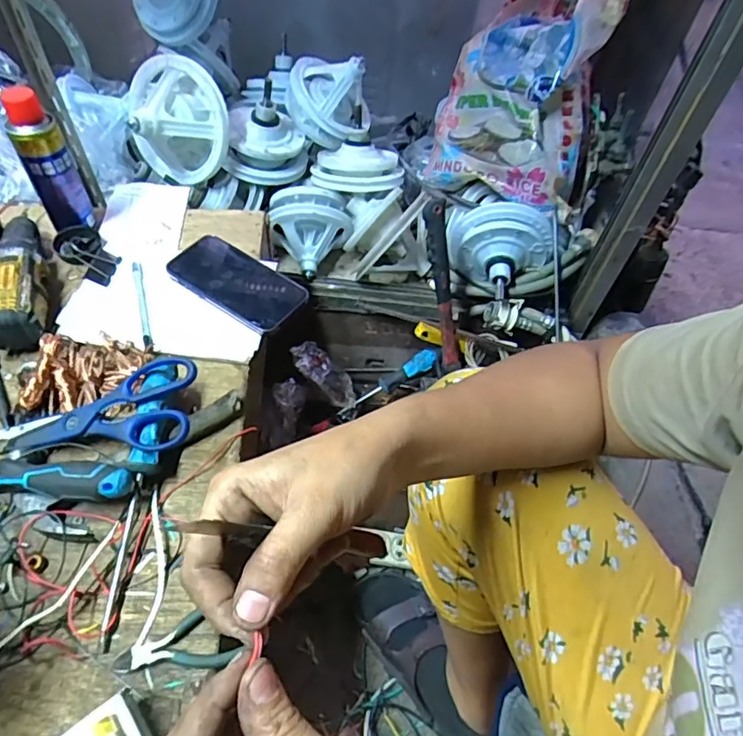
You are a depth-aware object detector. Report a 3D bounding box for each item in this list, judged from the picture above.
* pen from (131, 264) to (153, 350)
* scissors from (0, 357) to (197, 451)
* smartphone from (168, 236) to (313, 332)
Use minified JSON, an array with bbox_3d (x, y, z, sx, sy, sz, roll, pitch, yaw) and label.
[{"bbox_3d":[-0.262,-0.070,0.607,0.010,0.015,0.135,-13,55,-15],"label":"pen"},{"bbox_3d":[-0.257,0.035,0.500,0.193,0.023,0.086,-2,68,11],"label":"scissors"},{"bbox_3d":[-0.156,-0.102,0.624,0.164,0.014,0.082,32,62,17],"label":"smartphone"}]

